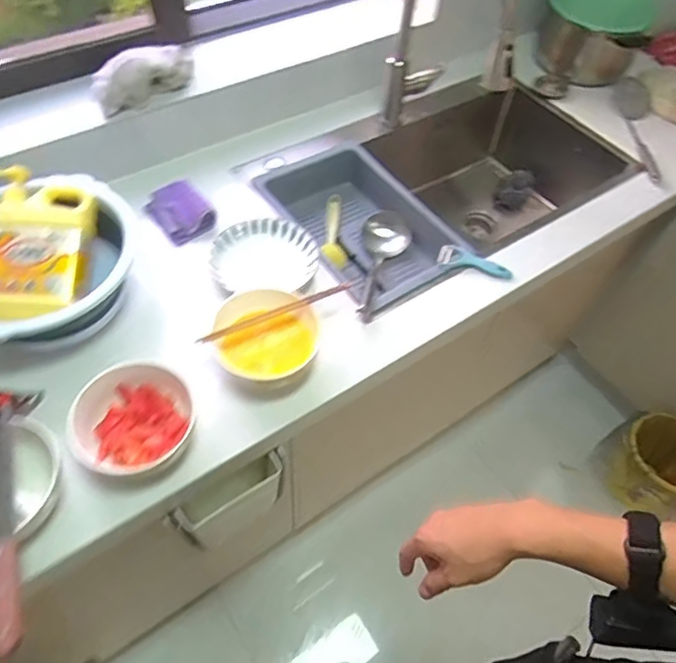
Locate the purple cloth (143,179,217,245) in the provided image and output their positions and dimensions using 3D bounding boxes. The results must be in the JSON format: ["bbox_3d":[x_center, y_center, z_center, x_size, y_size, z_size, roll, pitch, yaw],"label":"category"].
[{"bbox_3d":[-0.284,-0.219,0.972,0.086,0.036,0.128,-33,64,-24],"label":"purple cloth"}]

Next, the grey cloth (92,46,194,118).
[{"bbox_3d":[-0.337,-0.448,0.967,0.175,0.069,0.068,-19,59,-17],"label":"grey cloth"}]

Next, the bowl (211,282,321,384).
[{"bbox_3d":[-0.103,0.010,0.789,0.132,0.065,0.139,40,62,21],"label":"bowl"}]

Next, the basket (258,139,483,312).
[{"bbox_3d":[0.039,-0.186,1.056,0.227,0.133,0.368,-31,63,-23],"label":"basket"}]

